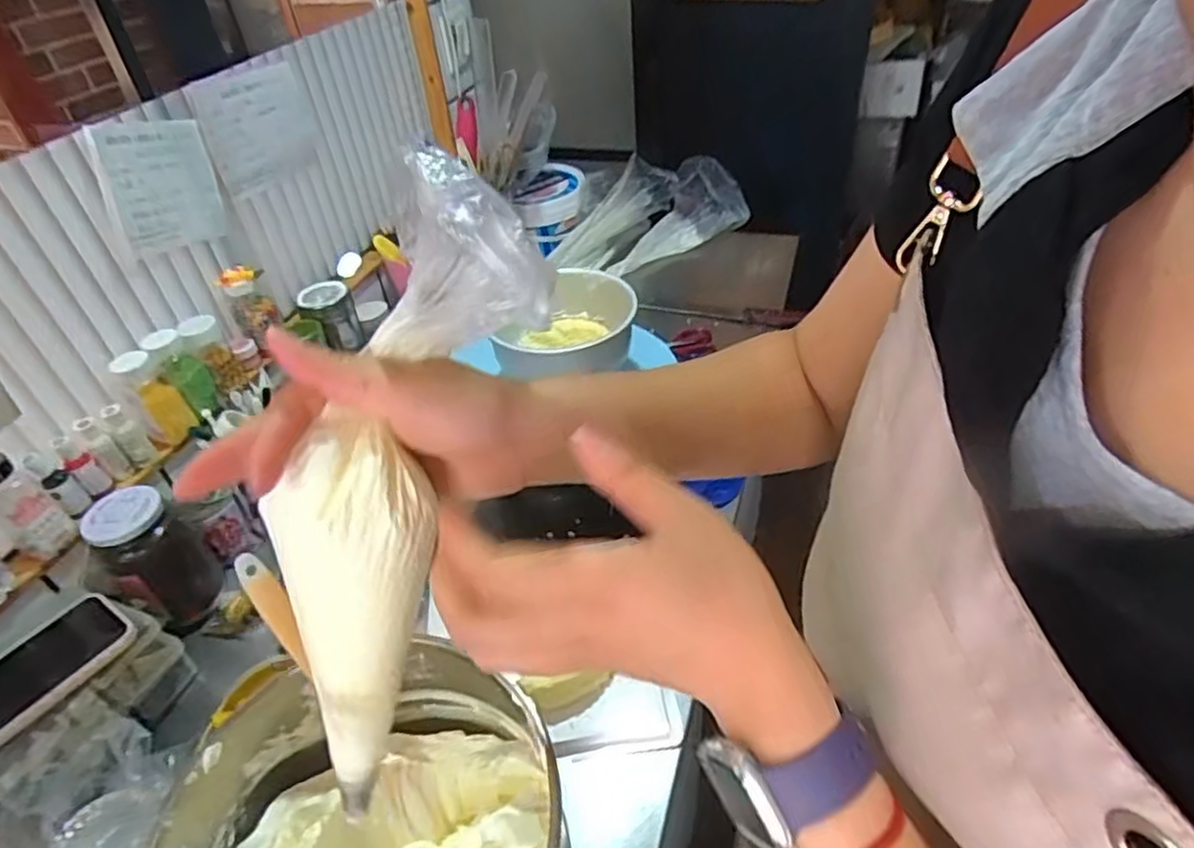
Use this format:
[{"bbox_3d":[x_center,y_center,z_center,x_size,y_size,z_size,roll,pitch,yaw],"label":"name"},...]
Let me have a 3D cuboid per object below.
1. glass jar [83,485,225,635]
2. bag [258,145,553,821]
[{"bbox_3d":[-0.468,0.148,0.721,0.085,0.152,0.085,-3,41,3],"label":"glass jar"},{"bbox_3d":[-0.097,0.047,0.303,0.075,0.313,0.061,34,22,36],"label":"bag"}]

